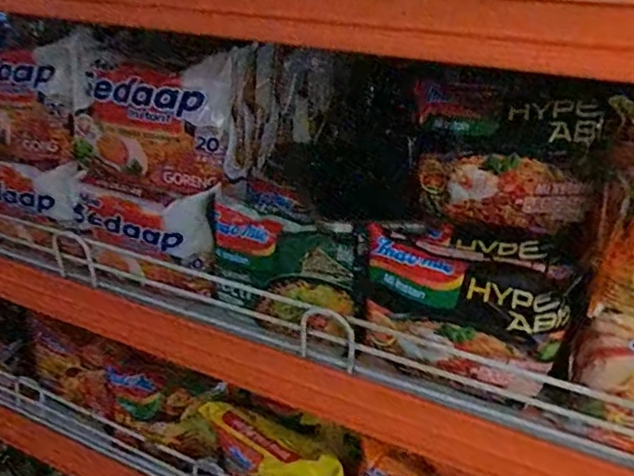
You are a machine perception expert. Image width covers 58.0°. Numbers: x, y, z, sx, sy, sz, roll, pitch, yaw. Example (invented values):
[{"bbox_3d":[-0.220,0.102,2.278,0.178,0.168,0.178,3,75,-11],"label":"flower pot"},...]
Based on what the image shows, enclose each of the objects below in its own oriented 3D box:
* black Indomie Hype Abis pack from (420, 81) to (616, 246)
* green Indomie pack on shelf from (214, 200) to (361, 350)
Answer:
[{"bbox_3d":[0.126,-0.058,0.385,0.118,0.098,0.032,13,15,18],"label":"black Indomie Hype Abis pack"},{"bbox_3d":[-0.024,0.028,0.404,0.112,0.085,0.020,14,27,22],"label":"green Indomie pack on shelf"}]

